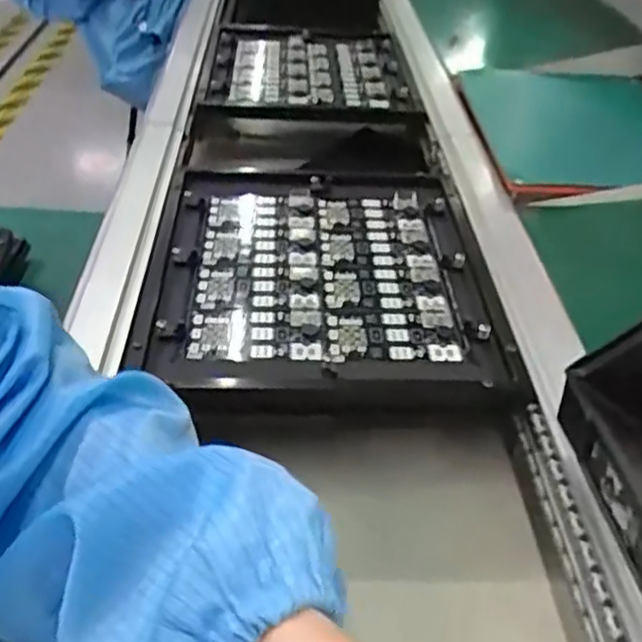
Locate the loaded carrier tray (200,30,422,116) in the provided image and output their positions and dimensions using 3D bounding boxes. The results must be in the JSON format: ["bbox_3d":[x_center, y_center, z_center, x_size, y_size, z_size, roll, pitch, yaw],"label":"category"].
[{"bbox_3d":[-0.016,-0.353,0.904,0.256,0.016,0.304,1,38,-3],"label":"loaded carrier tray"}]

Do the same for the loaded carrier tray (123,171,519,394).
[{"bbox_3d":[-0.002,-0.050,0.556,0.256,0.019,0.280,1,38,-2],"label":"loaded carrier tray"}]

